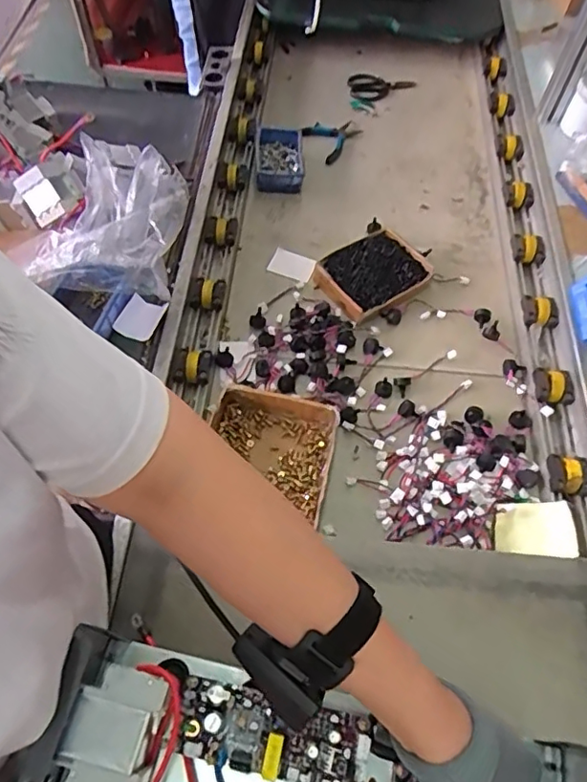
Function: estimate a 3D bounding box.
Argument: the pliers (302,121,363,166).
[{"bbox_3d":[0.076,-0.550,1.183,0.105,0.019,0.146,31,64,15],"label":"pliers"}]

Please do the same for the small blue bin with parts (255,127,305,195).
[{"bbox_3d":[-0.028,-0.466,1.112,0.096,0.046,0.149,-1,60,-2],"label":"small blue bin with parts"}]

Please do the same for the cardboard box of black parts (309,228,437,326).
[{"bbox_3d":[0.143,-0.214,0.983,0.184,0.039,0.146,-33,66,-18],"label":"cardboard box of black parts"}]

